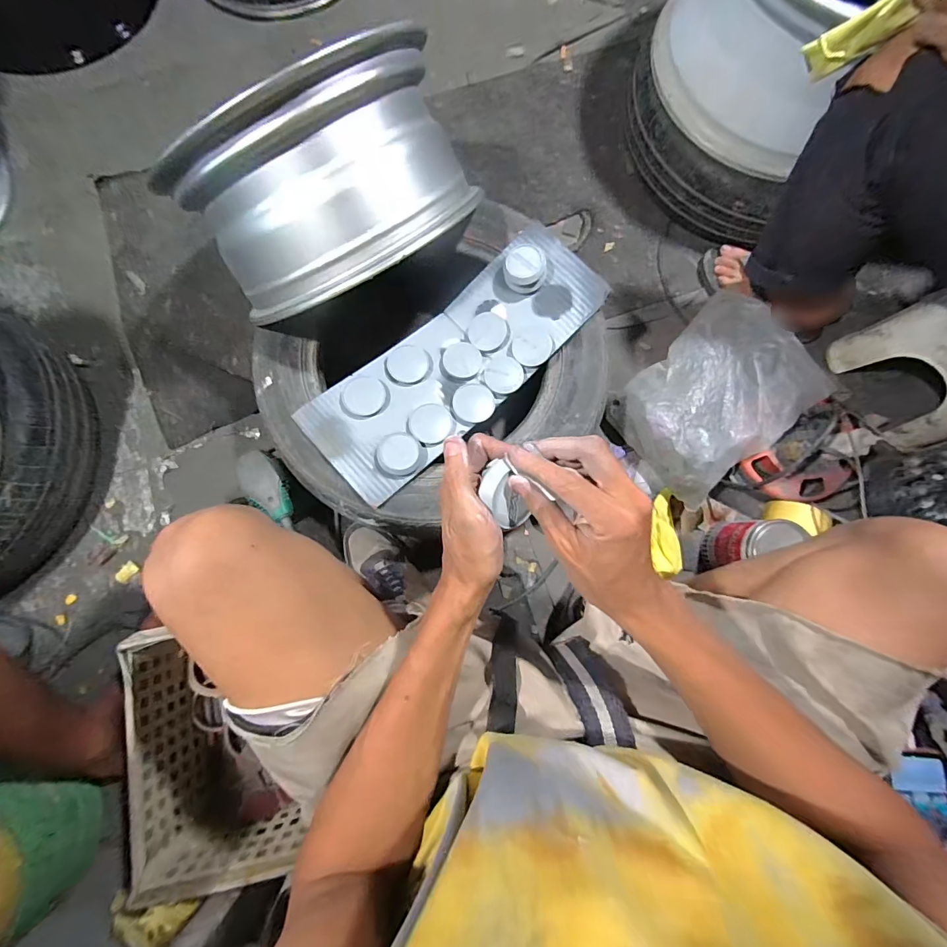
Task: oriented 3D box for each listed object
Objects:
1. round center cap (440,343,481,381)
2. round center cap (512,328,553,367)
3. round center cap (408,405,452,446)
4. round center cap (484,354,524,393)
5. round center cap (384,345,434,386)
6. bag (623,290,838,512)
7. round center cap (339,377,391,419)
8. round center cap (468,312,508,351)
[{"bbox_3d":[-0.019,-0.167,0.618,0.060,0.010,0.058,0,81,-1],"label":"round center cap"},{"bbox_3d":[0.087,-0.186,0.611,0.056,0.011,0.054,0,81,-1],"label":"round center cap"},{"bbox_3d":[-0.062,-0.071,0.596,0.060,0.013,0.063,0,81,-1],"label":"round center cap"},{"bbox_3d":[0.044,-0.149,0.615,0.055,0.009,0.061,-7,81,-2],"label":"round center cap"},{"bbox_3d":[-0.096,-0.162,0.619,0.069,0.010,0.061,-9,81,-3],"label":"round center cap"},{"bbox_3d":[0.402,-0.130,0.692,0.298,0.131,0.224,-44,84,-7],"label":"bag"},{"bbox_3d":[-0.156,-0.109,0.594,0.066,0.012,0.064,0,81,-1],"label":"round center cap"},{"bbox_3d":[0.021,-0.215,0.626,0.055,0.010,0.059,0,81,-1],"label":"round center cap"}]

